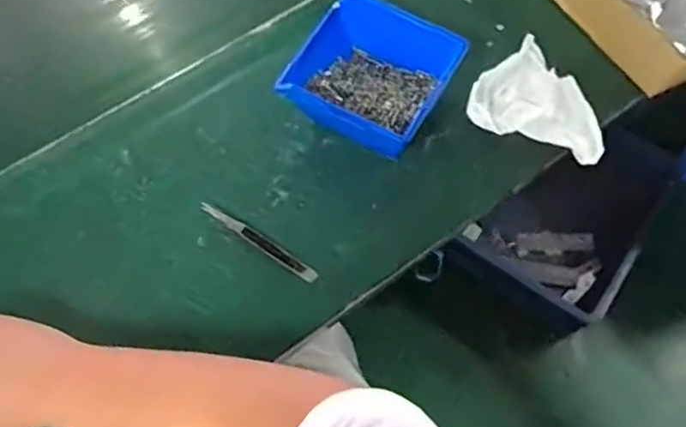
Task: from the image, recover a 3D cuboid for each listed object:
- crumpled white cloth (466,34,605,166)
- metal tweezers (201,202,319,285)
[{"bbox_3d":[0.185,-0.113,0.585,0.120,0.026,0.117,17,66,9],"label":"crumpled white cloth"},{"bbox_3d":[-0.070,0.023,0.532,0.114,0.012,0.012,31,69,15],"label":"metal tweezers"}]

